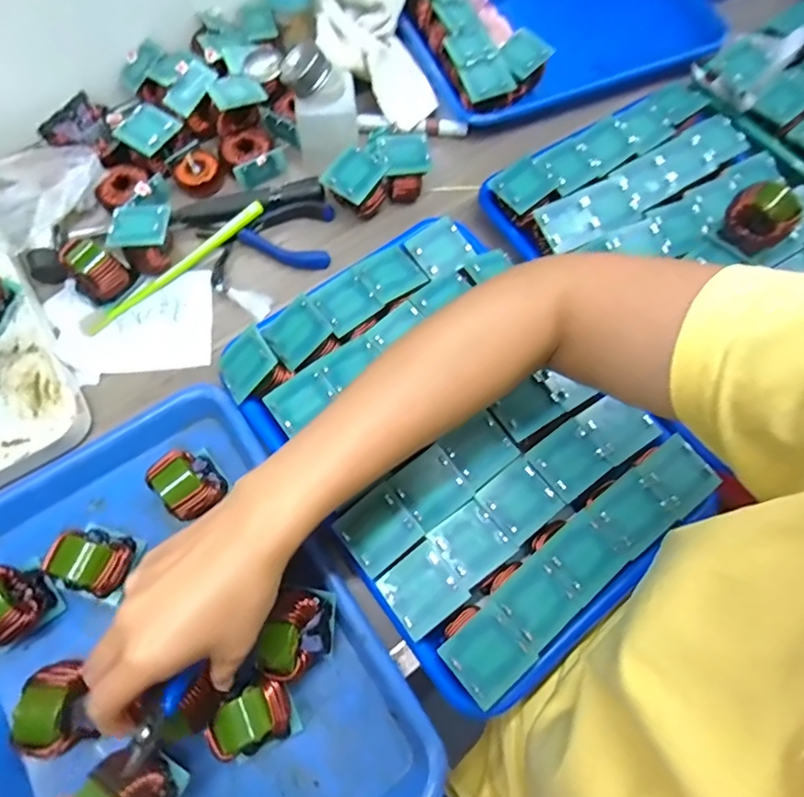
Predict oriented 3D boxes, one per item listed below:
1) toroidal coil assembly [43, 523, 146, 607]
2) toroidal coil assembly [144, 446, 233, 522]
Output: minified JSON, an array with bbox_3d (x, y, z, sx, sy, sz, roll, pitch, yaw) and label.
[{"bbox_3d":[-0.210,0.111,0.360,0.054,0.056,0.041,26,71,8],"label":"toroidal coil assembly"},{"bbox_3d":[-0.152,0.062,0.381,0.039,0.049,0.048,-38,75,-14],"label":"toroidal coil assembly"}]

